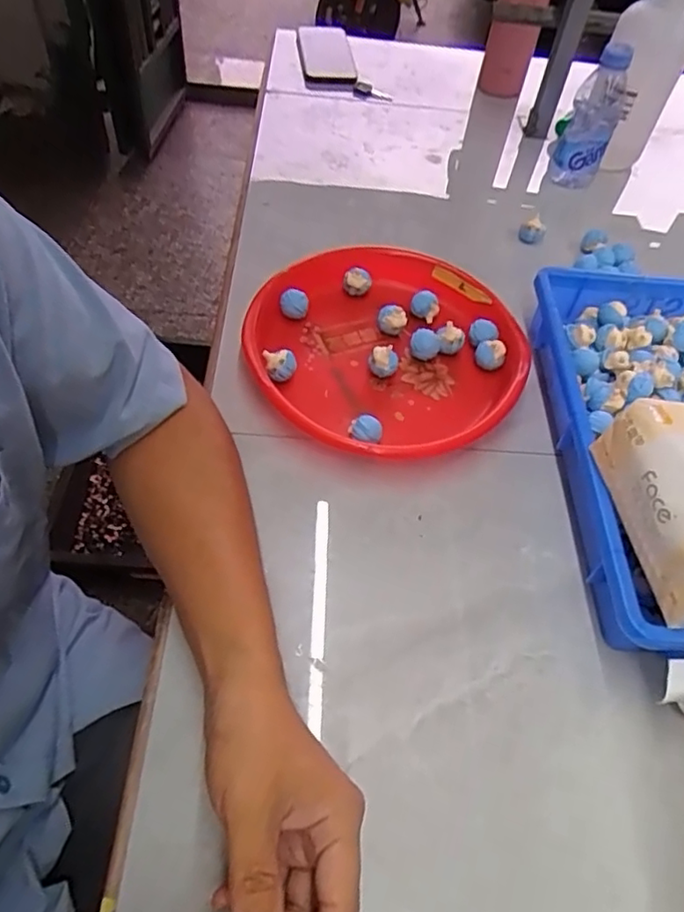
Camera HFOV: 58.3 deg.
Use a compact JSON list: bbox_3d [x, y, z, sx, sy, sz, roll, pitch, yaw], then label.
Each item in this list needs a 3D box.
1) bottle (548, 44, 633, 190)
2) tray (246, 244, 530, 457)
[{"bbox_3d":[0.305,-0.410,0.745,0.064,0.155,0.059,20,55,9],"label":"bottle"},{"bbox_3d":[0.041,-0.100,0.571,0.249,0.052,0.238,2,55,-3],"label":"tray"}]

